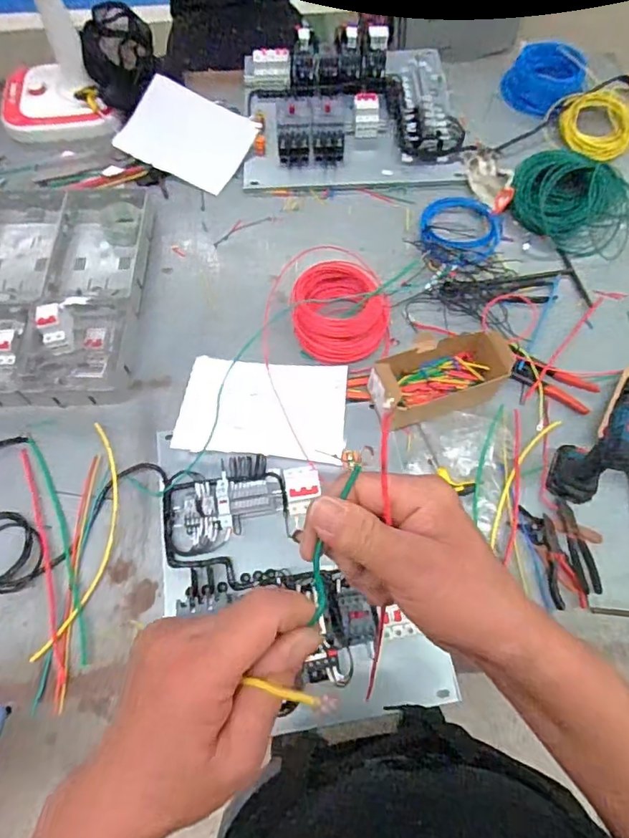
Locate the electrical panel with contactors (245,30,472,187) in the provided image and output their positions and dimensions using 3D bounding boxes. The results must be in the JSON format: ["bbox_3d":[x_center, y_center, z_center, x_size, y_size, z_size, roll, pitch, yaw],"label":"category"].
[{"bbox_3d":[0.091,-0.752,1.268,0.502,0.117,0.403,-2,65,-2],"label":"electrical panel with contactors"}]

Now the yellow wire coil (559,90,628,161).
[{"bbox_3d":[0.662,-0.681,1.240,0.149,0.151,0.033,-13,21,22],"label":"yellow wire coil"}]

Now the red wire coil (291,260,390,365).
[{"bbox_3d":[0.049,-0.204,1.035,0.184,0.079,0.182,0,65,-1],"label":"red wire coil"}]

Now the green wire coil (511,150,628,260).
[{"bbox_3d":[0.558,-0.469,1.135,0.261,0.101,0.211,17,66,7],"label":"green wire coil"}]

